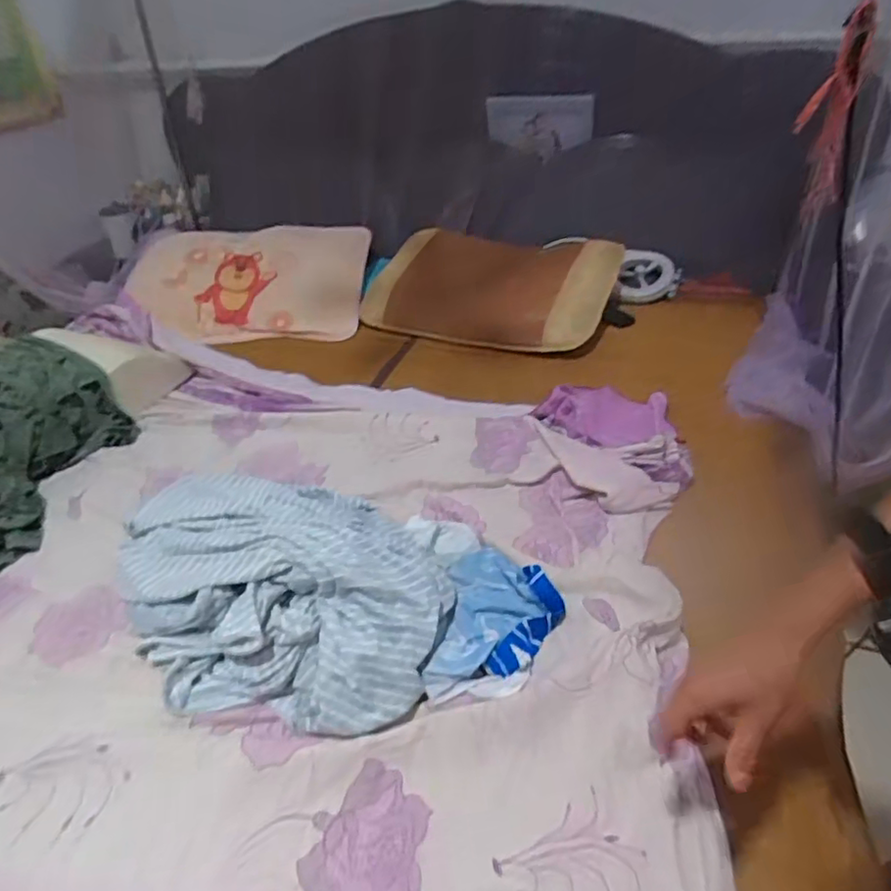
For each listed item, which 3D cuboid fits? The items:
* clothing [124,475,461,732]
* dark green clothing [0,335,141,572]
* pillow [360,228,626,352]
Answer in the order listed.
[{"bbox_3d":[-0.258,0.164,0.893,0.534,0.129,0.415,5,36,10],"label":"clothing"},{"bbox_3d":[-0.832,-0.016,1.198,0.448,0.162,0.455,14,39,22],"label":"dark green clothing"},{"bbox_3d":[0.108,-0.432,1.642,0.645,0.132,0.387,10,38,19],"label":"pillow"}]

